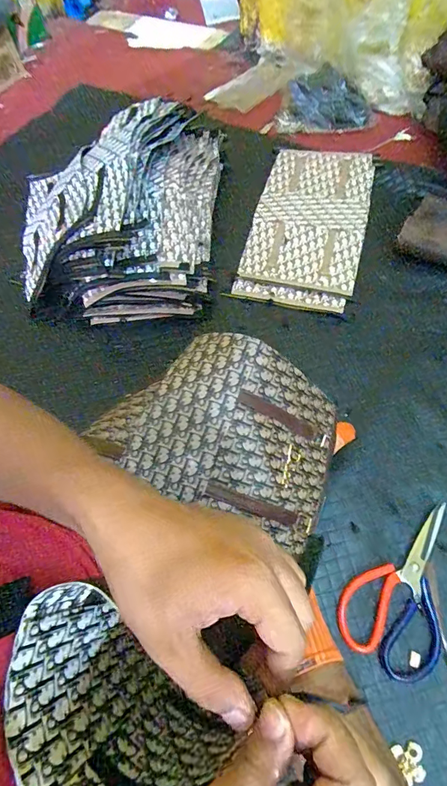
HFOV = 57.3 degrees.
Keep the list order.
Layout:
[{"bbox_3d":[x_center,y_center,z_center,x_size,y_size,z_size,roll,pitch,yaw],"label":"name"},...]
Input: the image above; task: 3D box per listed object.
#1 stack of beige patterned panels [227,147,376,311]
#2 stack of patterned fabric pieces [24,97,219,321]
[{"bbox_3d":[0.181,-0.360,0.858,0.227,0.022,0.450,13,64,11],"label":"stack of beige patterned panels"},{"bbox_3d":[-0.229,-0.364,0.781,0.430,0.171,0.423,-3,62,3],"label":"stack of patterned fabric pieces"}]

